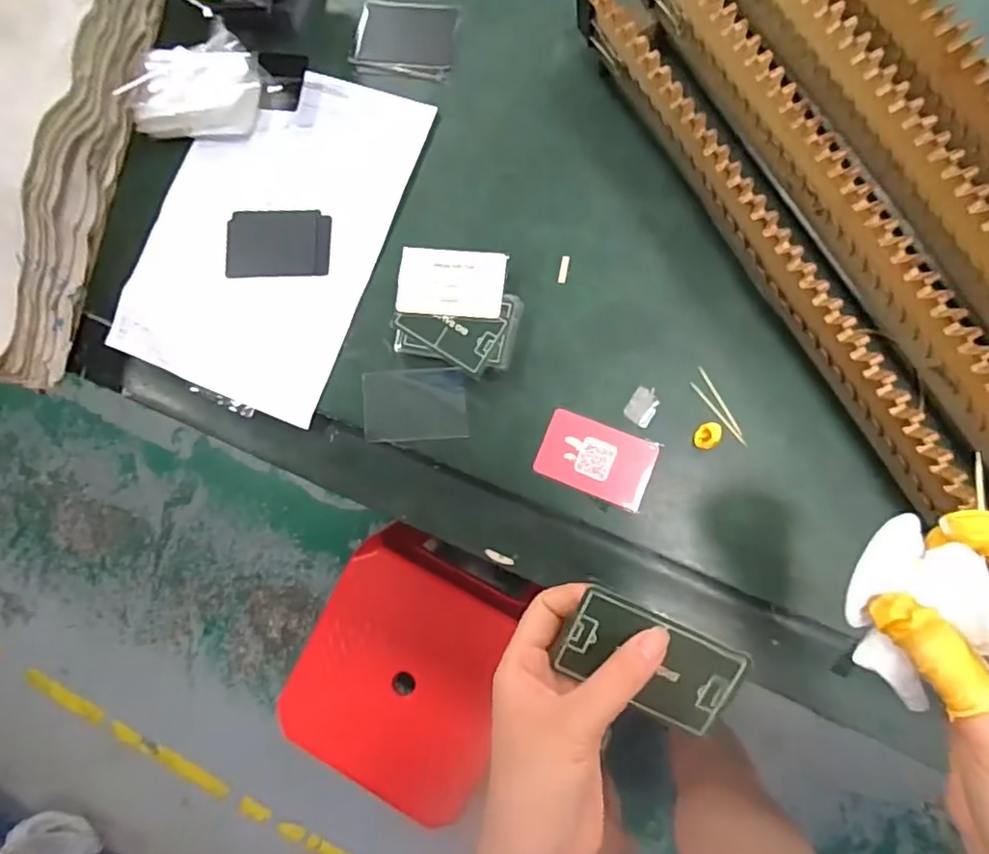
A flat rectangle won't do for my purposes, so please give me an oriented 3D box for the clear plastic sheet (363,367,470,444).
[{"bbox_3d":[-0.065,-0.018,0.488,0.086,0.005,0.057,-3,99,9],"label":"clear plastic sheet"}]

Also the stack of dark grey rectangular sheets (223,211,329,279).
[{"bbox_3d":[-0.190,-0.161,0.523,0.095,0.009,0.059,1,85,9],"label":"stack of dark grey rectangular sheets"}]

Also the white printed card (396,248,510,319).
[{"bbox_3d":[-0.035,-0.117,0.481,0.087,0.004,0.055,5,83,9],"label":"white printed card"}]

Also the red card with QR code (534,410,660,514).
[{"bbox_3d":[0.079,0.025,0.467,0.086,0.004,0.055,21,93,10],"label":"red card with QR code"}]

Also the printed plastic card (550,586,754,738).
[{"bbox_3d":[0.075,0.114,0.291,0.083,0.008,0.050,23,103,4],"label":"printed plastic card"}]

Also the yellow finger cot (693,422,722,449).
[{"bbox_3d":[0.161,0.007,0.451,0.017,0.015,0.020,-1,85,9],"label":"yellow finger cot"}]

